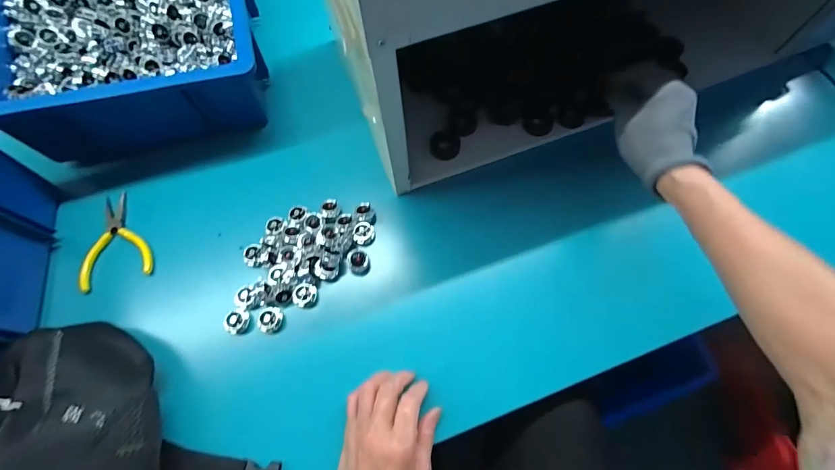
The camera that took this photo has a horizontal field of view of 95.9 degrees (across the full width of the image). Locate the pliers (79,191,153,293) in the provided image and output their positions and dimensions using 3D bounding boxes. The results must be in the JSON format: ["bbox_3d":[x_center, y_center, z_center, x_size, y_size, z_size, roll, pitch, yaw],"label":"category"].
[{"bbox_3d":[-0.371,0.004,0.460,0.077,0.009,0.117,-20,69,-7],"label":"pliers"}]

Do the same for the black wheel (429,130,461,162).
[{"bbox_3d":[0.035,-0.115,0.485,0.037,0.017,0.033,22,70,10],"label":"black wheel"}]

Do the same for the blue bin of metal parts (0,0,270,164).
[{"bbox_3d":[-0.394,-0.333,0.537,0.313,0.116,0.464,-15,68,-5],"label":"blue bin of metal parts"}]

